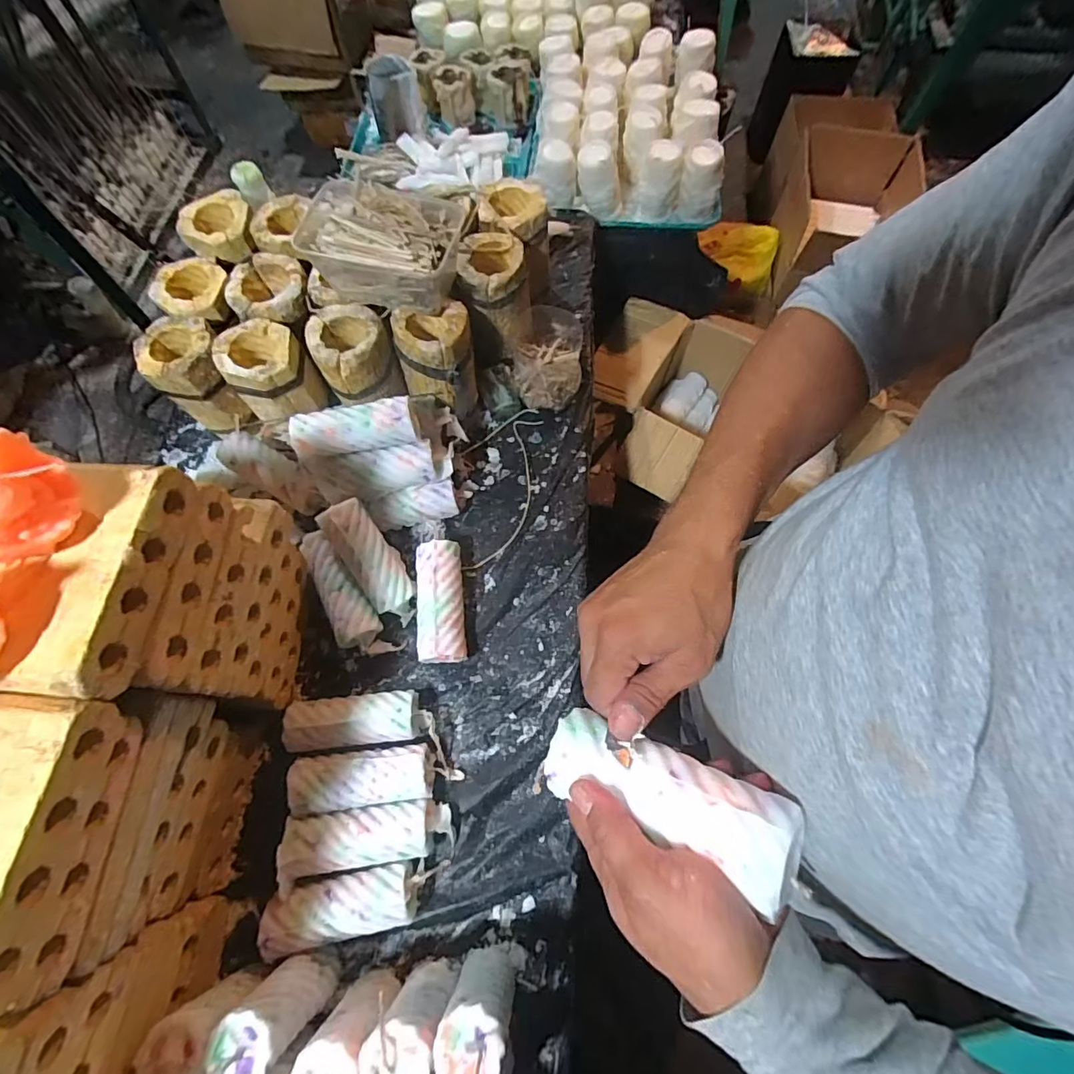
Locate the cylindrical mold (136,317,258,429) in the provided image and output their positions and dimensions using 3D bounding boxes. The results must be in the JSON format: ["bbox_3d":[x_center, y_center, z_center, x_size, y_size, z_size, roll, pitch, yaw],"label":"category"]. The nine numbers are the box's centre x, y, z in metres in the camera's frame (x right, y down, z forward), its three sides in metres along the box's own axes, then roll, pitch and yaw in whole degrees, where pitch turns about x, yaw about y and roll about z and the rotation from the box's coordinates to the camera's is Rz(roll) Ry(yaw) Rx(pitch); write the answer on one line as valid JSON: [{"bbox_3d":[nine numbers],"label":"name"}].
[{"bbox_3d":[-0.427,-0.204,0.651,0.088,0.111,0.099,-41,73,-13],"label":"cylindrical mold"}]

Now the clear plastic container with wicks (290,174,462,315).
[{"bbox_3d":[-0.174,-0.336,0.588,0.170,0.081,0.123,11,70,6],"label":"clear plastic container with wicks"}]

